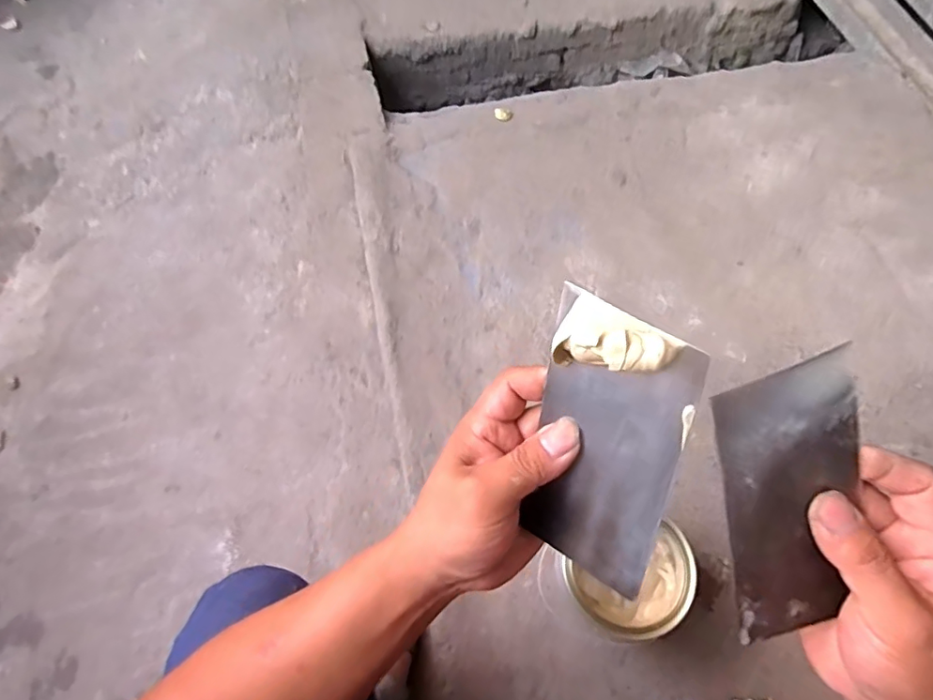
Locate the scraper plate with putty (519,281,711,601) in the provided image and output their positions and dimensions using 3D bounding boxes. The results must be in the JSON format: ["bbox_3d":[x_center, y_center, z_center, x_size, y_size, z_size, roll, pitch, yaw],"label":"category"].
[{"bbox_3d":[0.059,0.048,0.249,0.071,0.135,0.020,25,27,38],"label":"scraper plate with putty"}]

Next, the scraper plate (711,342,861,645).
[{"bbox_3d":[0.156,0.071,0.254,0.073,0.004,0.129,-13,99,-8],"label":"scraper plate"}]

